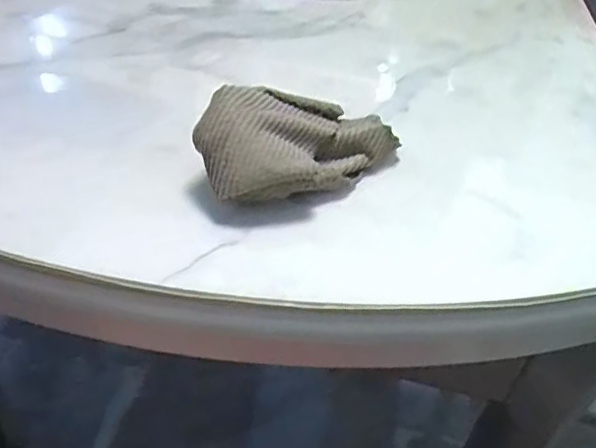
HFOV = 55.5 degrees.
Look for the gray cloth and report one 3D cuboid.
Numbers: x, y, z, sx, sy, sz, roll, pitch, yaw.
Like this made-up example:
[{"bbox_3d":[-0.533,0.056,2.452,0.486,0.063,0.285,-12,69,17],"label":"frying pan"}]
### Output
[{"bbox_3d":[-0.001,-0.066,0.409,0.150,0.053,0.080,-22,48,-30],"label":"gray cloth"}]

